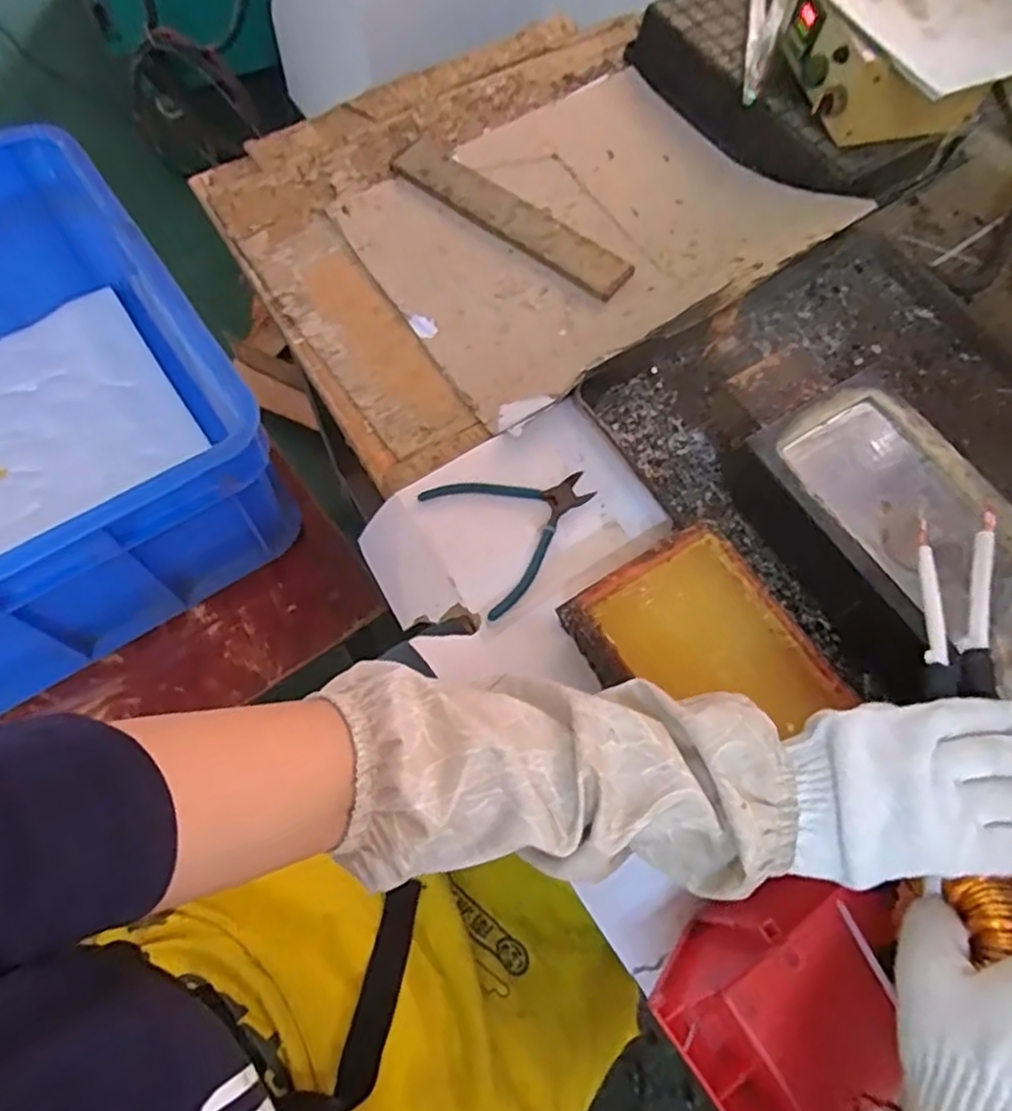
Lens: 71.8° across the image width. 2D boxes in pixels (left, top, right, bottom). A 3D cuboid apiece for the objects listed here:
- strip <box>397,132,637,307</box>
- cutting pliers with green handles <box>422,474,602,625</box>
[{"bbox_3d":[0.003,-0.369,0.761,0.297,0.013,0.060,36,71,12],"label":"strip"},{"bbox_3d":[0.015,-0.030,0.595,0.133,0.008,0.123,-28,71,-13],"label":"cutting pliers with green handles"}]

